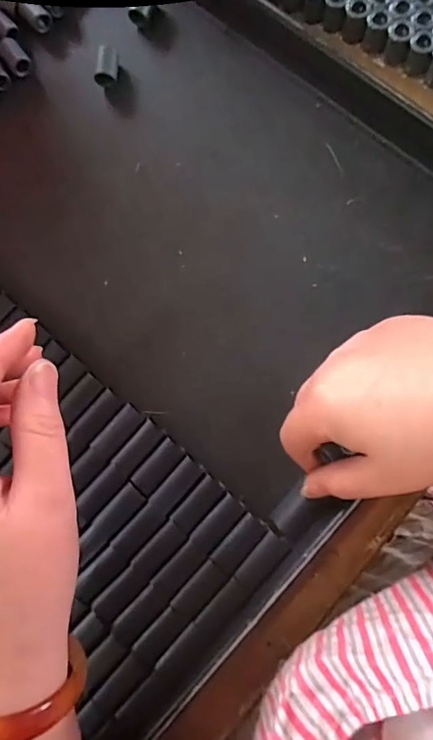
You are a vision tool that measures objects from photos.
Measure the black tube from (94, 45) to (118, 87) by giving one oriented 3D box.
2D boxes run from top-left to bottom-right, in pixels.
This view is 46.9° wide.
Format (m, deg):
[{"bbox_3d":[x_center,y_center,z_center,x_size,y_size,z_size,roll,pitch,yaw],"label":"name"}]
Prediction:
[{"bbox_3d":[-0.071,-0.196,0.321,0.014,0.010,0.023,3,82,4],"label":"black tube"}]

